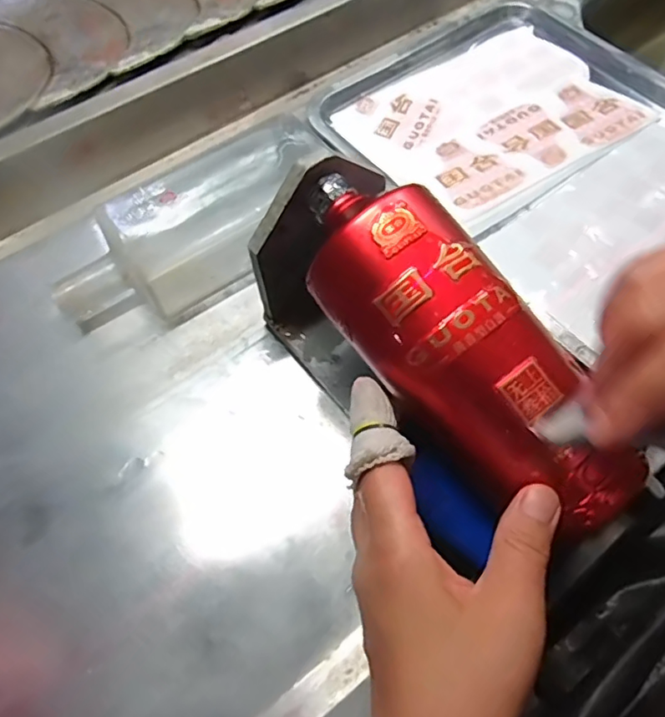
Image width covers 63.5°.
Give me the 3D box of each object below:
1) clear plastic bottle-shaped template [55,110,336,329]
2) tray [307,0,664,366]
[{"bbox_3d":[-0.099,-0.102,0.406,0.102,0.045,0.228,42,71,16],"label":"clear plastic bottle-shaped template"},{"bbox_3d":[0.198,-0.172,0.450,0.280,0.035,0.369,-35,71,-16],"label":"tray"}]

